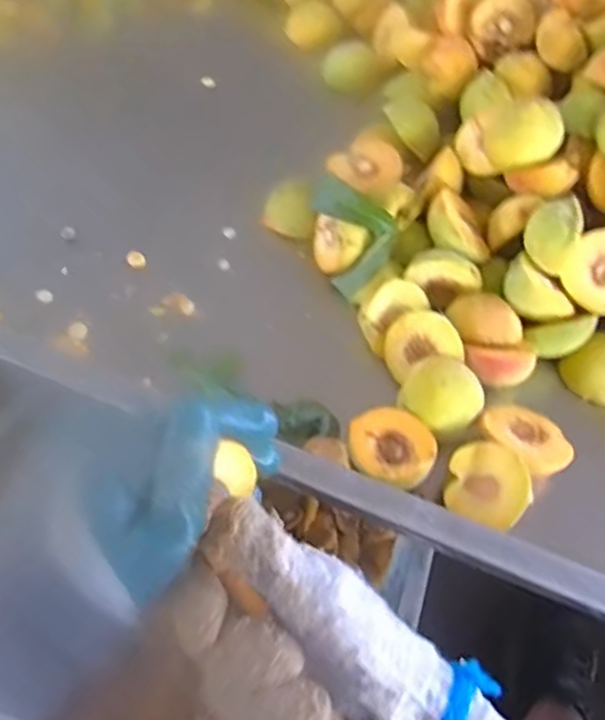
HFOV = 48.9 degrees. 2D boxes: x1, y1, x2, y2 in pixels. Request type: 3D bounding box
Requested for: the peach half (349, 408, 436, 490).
[{"bbox_3d":[0.061,0.064,0.470,0.060,0.022,0.054,37,63,19],"label":"peach half"}]

